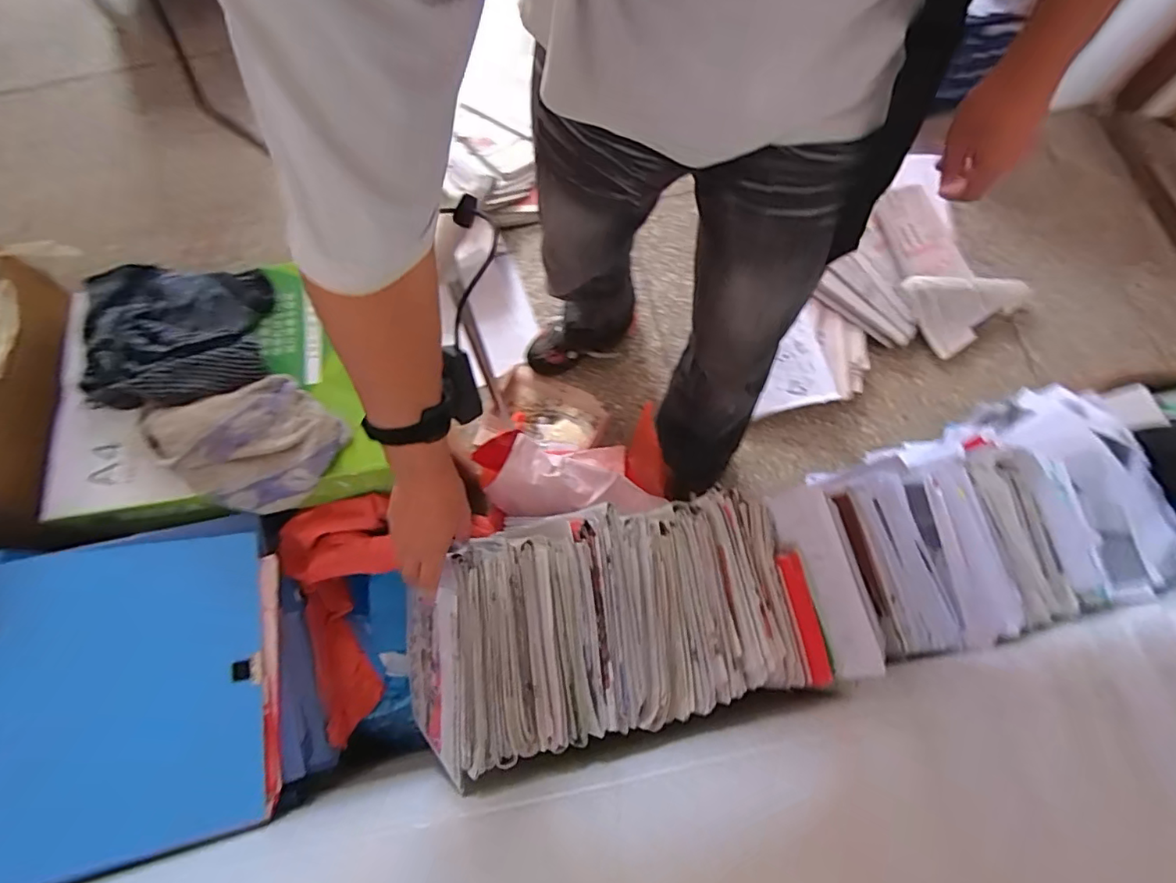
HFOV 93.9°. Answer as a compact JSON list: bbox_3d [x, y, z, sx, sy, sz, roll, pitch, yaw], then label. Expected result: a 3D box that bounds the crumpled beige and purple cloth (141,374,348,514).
[{"bbox_3d":[-0.408,-0.007,0.660,0.196,0.067,0.155,34,77,11],"label":"crumpled beige and purple cloth"}]

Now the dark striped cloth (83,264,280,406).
[{"bbox_3d":[-0.526,-0.145,0.698,0.219,0.068,0.214,-5,73,0],"label":"dark striped cloth"}]

